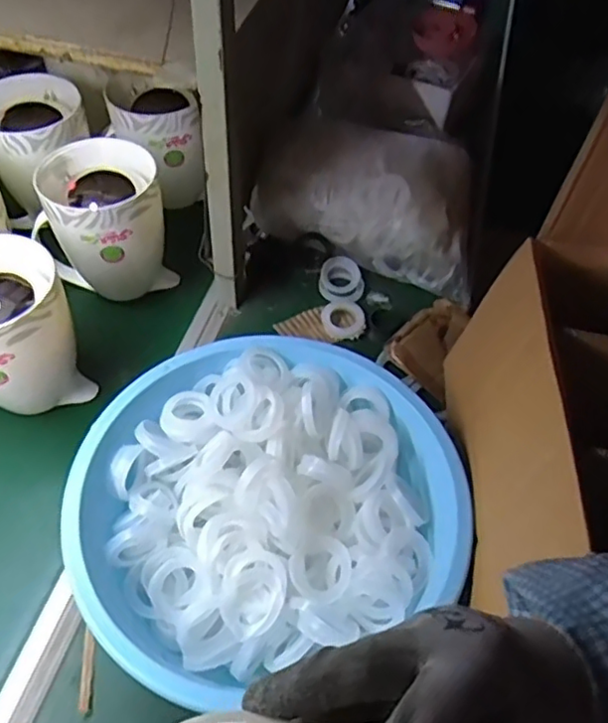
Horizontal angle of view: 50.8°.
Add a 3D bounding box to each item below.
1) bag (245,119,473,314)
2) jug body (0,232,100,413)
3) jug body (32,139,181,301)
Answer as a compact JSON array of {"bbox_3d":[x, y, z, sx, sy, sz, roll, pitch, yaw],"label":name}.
[{"bbox_3d":[0.115,-0.270,0.980,0.334,0.151,0.229,17,53,10],"label":"bag"},{"bbox_3d":[-0.350,-0.028,0.762,0.153,0.186,0.159,-31,59,-24],"label":"jug body"},{"bbox_3d":[-0.273,-0.184,0.885,0.155,0.181,0.147,1,52,-2],"label":"jug body"}]

